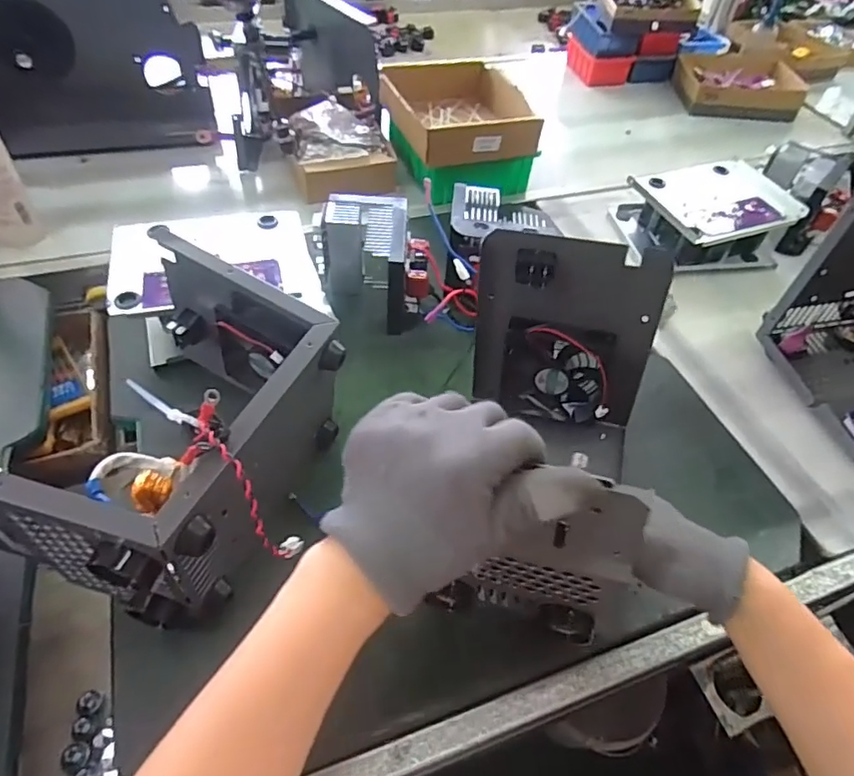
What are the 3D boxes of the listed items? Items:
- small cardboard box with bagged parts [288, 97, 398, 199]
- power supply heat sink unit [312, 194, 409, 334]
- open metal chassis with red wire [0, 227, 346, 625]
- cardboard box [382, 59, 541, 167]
[{"bbox_3d":[-0.135,-0.362,0.850,0.157,0.072,0.174,-11,52,-13],"label":"small cardboard box with bagged parts"},{"bbox_3d":[-0.078,-0.144,0.636,0.109,0.102,0.124,3,50,-2],"label":"power supply heat sink unit"},{"bbox_3d":[-0.192,0.026,0.445,0.198,0.176,0.253,20,52,11],"label":"open metal chassis with red wire"},{"bbox_3d":[0.041,-0.404,0.812,0.181,0.053,0.211,-13,53,-15],"label":"cardboard box"}]

